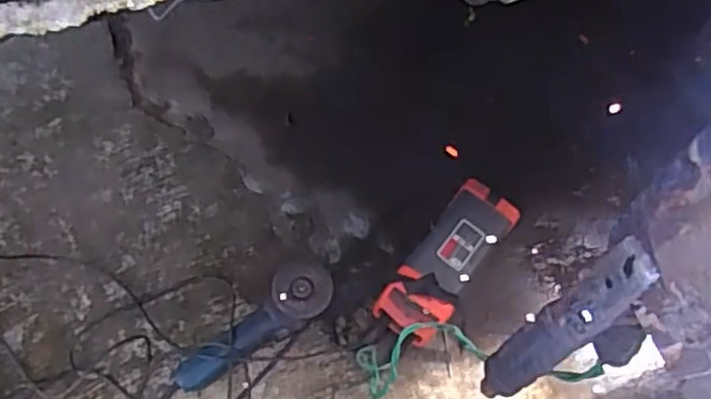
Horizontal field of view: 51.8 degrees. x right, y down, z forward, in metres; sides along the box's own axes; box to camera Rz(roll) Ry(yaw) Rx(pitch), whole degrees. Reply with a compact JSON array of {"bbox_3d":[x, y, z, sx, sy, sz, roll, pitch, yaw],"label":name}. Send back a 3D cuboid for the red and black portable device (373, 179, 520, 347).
[{"bbox_3d":[0.149,0.104,1.199,0.117,0.147,0.255,39,67,13],"label":"red and black portable device"}]

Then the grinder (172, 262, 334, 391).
[{"bbox_3d":[-0.172,0.202,1.194,0.283,0.102,0.098,-26,70,-17],"label":"grinder"}]

